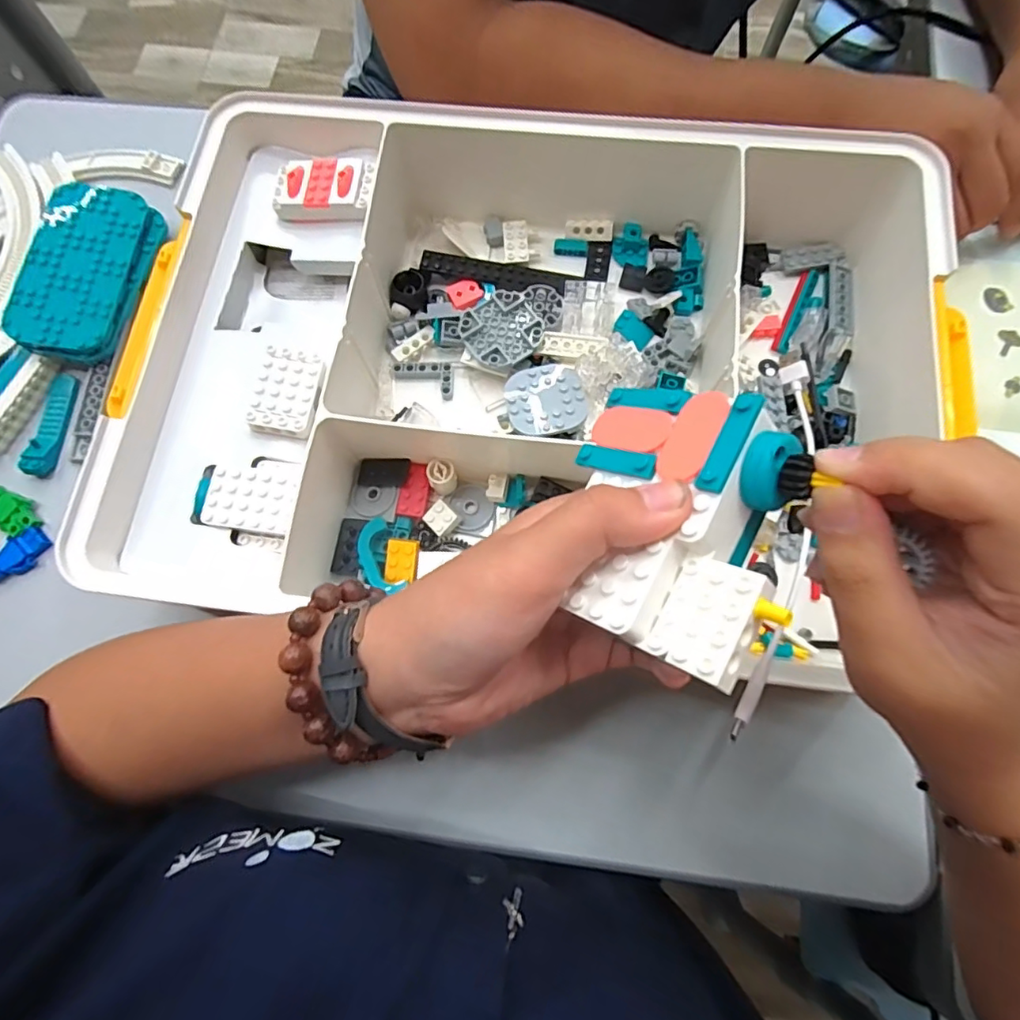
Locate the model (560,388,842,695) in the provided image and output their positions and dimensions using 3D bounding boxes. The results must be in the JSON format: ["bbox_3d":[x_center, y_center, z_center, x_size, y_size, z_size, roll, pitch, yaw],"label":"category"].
[{"bbox_3d":[0.051,0.005,0.175,0.063,0.040,0.079,13,81,29],"label":"model"}]

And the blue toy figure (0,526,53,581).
[{"bbox_3d":[-0.302,0.029,0.336,0.018,0.009,0.039,37,79,10],"label":"blue toy figure"}]

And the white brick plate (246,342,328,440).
[{"bbox_3d":[-0.116,-0.063,0.287,0.032,0.008,0.048,7,75,4],"label":"white brick plate"}]

